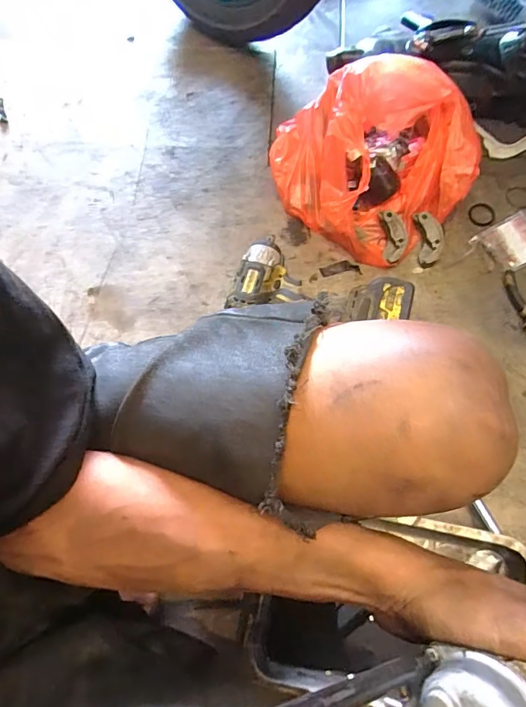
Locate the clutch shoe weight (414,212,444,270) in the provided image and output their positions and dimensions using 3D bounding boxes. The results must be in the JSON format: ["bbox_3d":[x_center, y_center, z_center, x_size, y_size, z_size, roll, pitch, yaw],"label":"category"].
[{"bbox_3d":[0.269,-0.182,0.750,0.040,0.025,0.088,-2,72,1],"label":"clutch shoe weight"}]

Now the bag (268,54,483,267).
[{"bbox_3d":[0.177,-0.321,0.748,0.296,0.123,0.295,-40,75,-11],"label":"bag"}]

